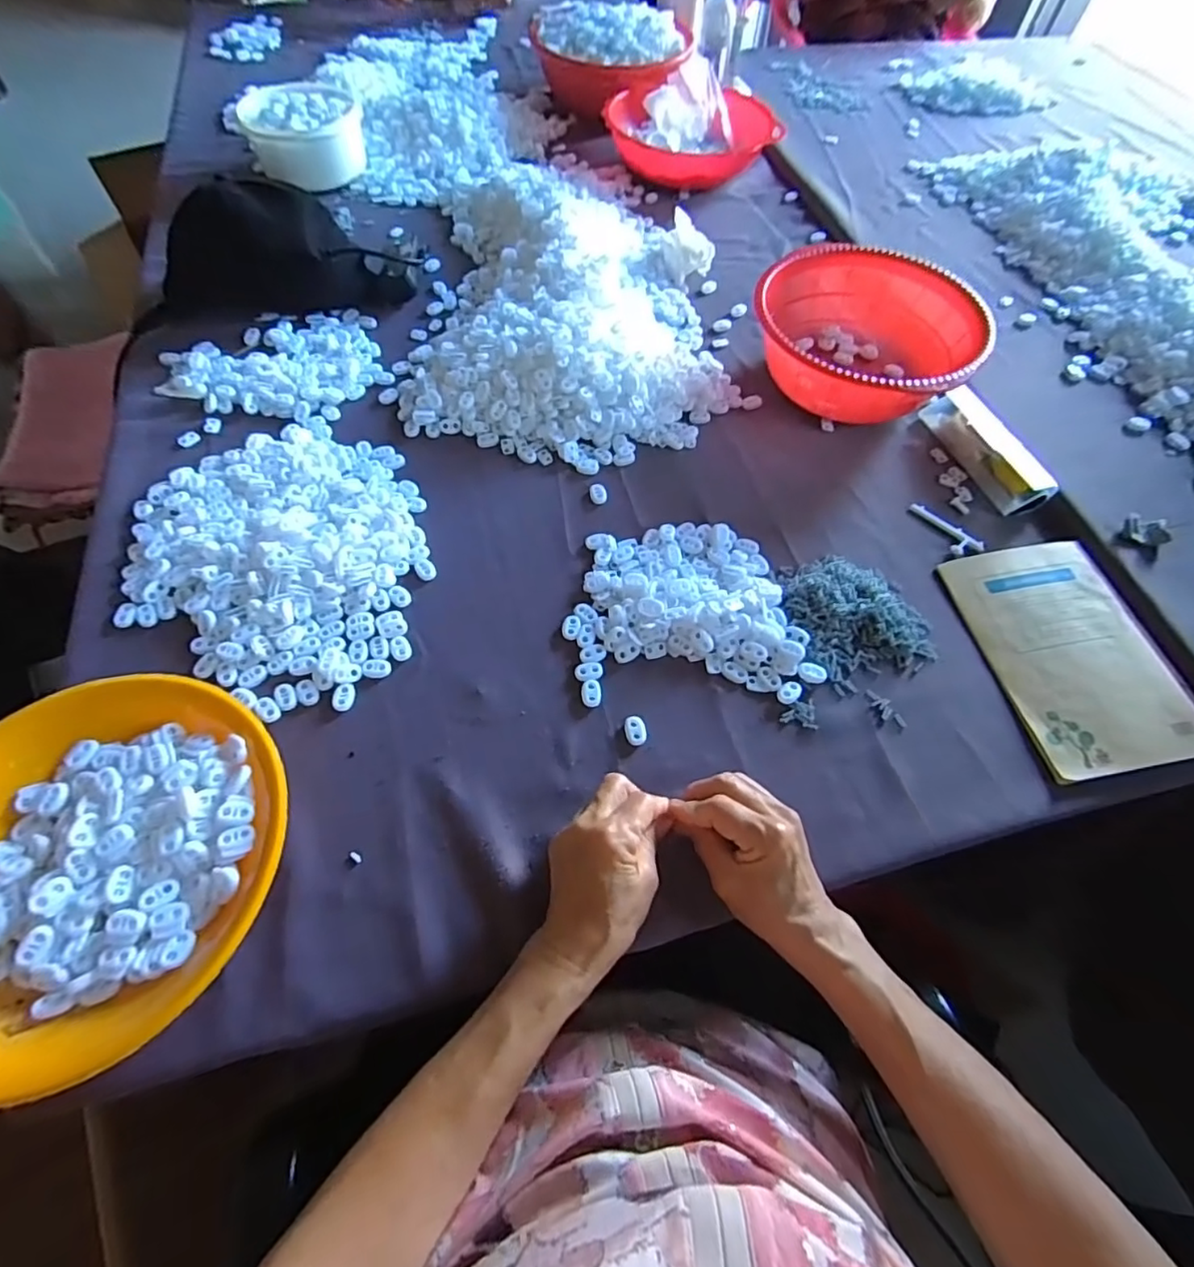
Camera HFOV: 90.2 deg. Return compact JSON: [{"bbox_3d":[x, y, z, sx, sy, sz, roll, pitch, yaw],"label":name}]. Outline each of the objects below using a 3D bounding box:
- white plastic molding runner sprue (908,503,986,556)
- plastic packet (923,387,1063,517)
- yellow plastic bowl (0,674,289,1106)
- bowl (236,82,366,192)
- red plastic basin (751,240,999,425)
[{"bbox_3d":[0.332,-0.100,0.569,0.024,0.006,0.075,-34,67,-20],"label":"white plastic molding runner sprue"},{"bbox_3d":[0.394,-0.190,0.606,0.039,0.039,0.158,-15,62,-11],"label":"plastic packet"},{"bbox_3d":[-0.326,0.146,0.381,0.244,0.042,0.230,1,60,-2],"label":"yellow plastic bowl"},{"bbox_3d":[-0.422,-0.726,0.870,0.156,0.075,0.158,1,60,-2],"label":"bowl"},{"bbox_3d":[0.286,-0.318,0.648,0.232,0.083,0.231,1,60,-2],"label":"red plastic basin"}]

